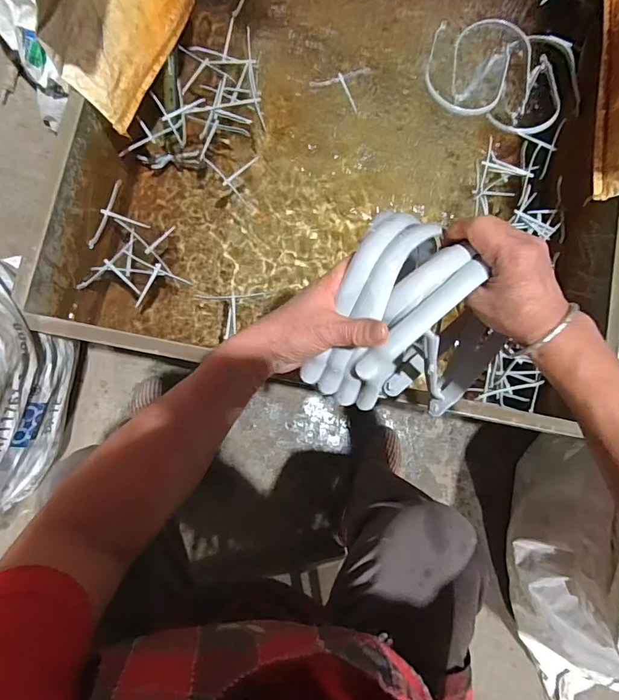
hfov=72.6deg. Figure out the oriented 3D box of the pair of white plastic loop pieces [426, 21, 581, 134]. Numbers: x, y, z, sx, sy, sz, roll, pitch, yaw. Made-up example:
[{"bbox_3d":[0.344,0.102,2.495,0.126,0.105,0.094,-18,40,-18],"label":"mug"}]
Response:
[{"bbox_3d":[0.366,-0.505,0.785,0.303,0.029,0.200,12,83,-4],"label":"pair of white plastic loop pieces"}]

